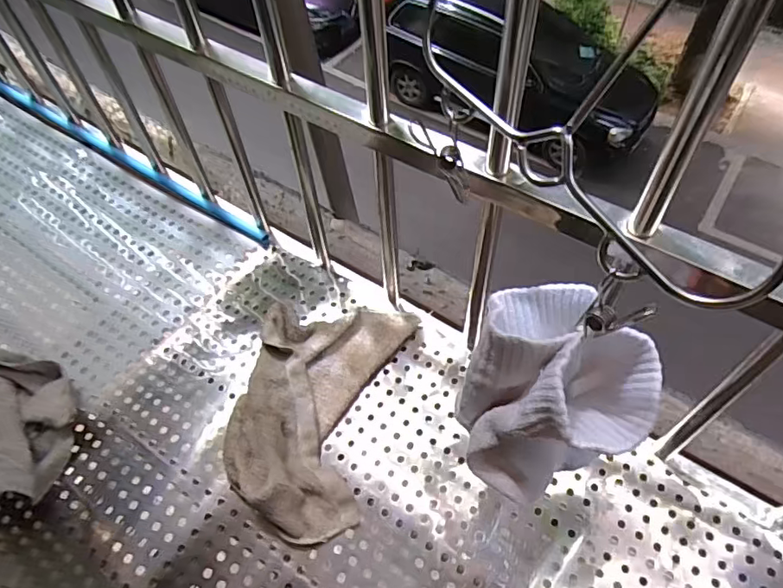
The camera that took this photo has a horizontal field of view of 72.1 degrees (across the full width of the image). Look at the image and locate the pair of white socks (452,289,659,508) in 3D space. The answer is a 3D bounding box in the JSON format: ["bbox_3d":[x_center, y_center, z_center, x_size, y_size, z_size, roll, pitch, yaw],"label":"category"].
[{"bbox_3d":[0.090,0.051,0.298,0.093,0.086,0.099,-1,55,2],"label":"pair of white socks"}]

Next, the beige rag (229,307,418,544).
[{"bbox_3d":[-0.089,0.123,0.597,0.166,0.051,0.268,11,57,11],"label":"beige rag"}]

